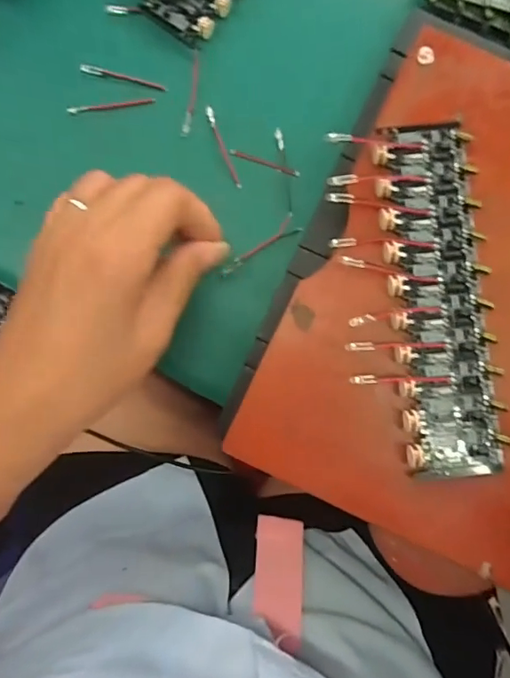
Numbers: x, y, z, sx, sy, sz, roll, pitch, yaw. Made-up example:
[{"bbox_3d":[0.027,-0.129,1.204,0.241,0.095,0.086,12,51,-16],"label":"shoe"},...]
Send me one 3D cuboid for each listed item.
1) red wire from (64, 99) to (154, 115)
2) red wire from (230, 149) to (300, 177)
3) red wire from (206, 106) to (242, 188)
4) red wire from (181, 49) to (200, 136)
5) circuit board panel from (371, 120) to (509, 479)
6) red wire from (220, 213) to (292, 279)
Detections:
[{"bbox_3d":[-0.081,-0.132,0.289,0.049,0.004,0.004,-8,85,-3],"label":"red wire"},{"bbox_3d":[0.006,-0.098,0.285,0.040,0.004,0.004,20,84,0],"label":"red wire"},{"bbox_3d":[-0.018,-0.108,0.285,0.004,0.004,0.050,-20,86,-4],"label":"red wire"},{"bbox_3d":[-0.035,-0.138,0.287,0.005,0.004,0.050,8,85,-1],"label":"red wire"},{"bbox_3d":[0.086,-0.019,0.240,0.047,0.008,0.163,-5,85,-3],"label":"circuit board panel"},{"bbox_3d":[0.002,-0.050,0.281,0.050,0.005,0.006,-39,87,-5],"label":"red wire"}]

